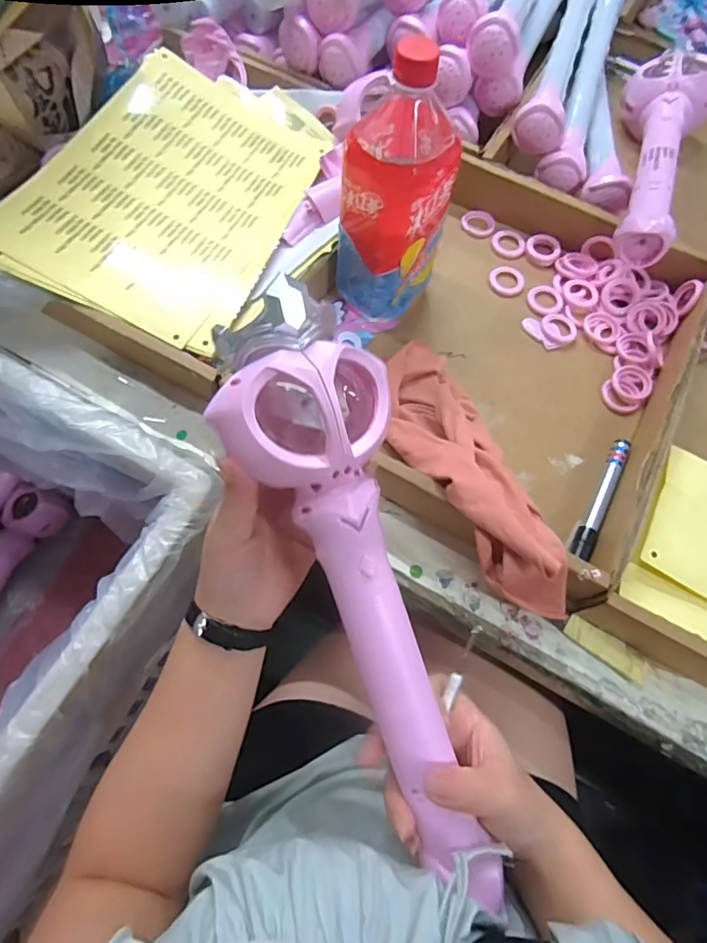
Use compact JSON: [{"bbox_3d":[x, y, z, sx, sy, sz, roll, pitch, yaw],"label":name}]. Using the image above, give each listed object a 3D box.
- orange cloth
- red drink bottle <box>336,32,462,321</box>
[{"bbox_3d":[0.093,-0.004,0.432,0.092,0.075,0.262,-20,70,-10],"label":"orange cloth"},{"bbox_3d":[0.037,-0.227,0.441,0.065,0.208,0.082,41,72,14],"label":"red drink bottle"}]

